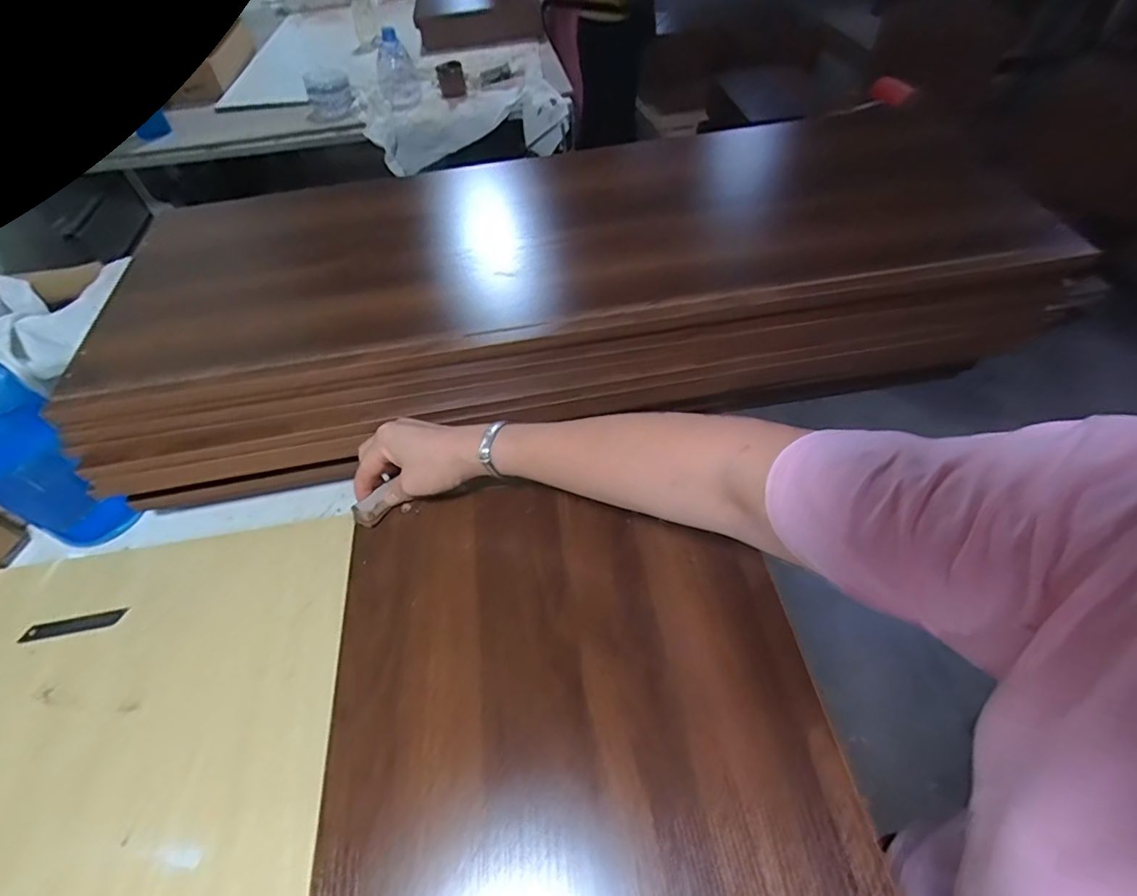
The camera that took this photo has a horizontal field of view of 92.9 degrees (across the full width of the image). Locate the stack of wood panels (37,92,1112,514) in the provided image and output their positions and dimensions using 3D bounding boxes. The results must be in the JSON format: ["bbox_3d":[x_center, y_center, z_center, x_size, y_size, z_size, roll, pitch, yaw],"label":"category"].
[{"bbox_3d":[-0.006,-0.194,0.625,0.967,0.118,0.321,-9,54,-4],"label":"stack of wood panels"}]

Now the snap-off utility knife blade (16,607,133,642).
[{"bbox_3d":[-0.504,0.181,0.551,0.097,0.004,0.017,-9,54,-4],"label":"snap-off utility knife blade"}]

